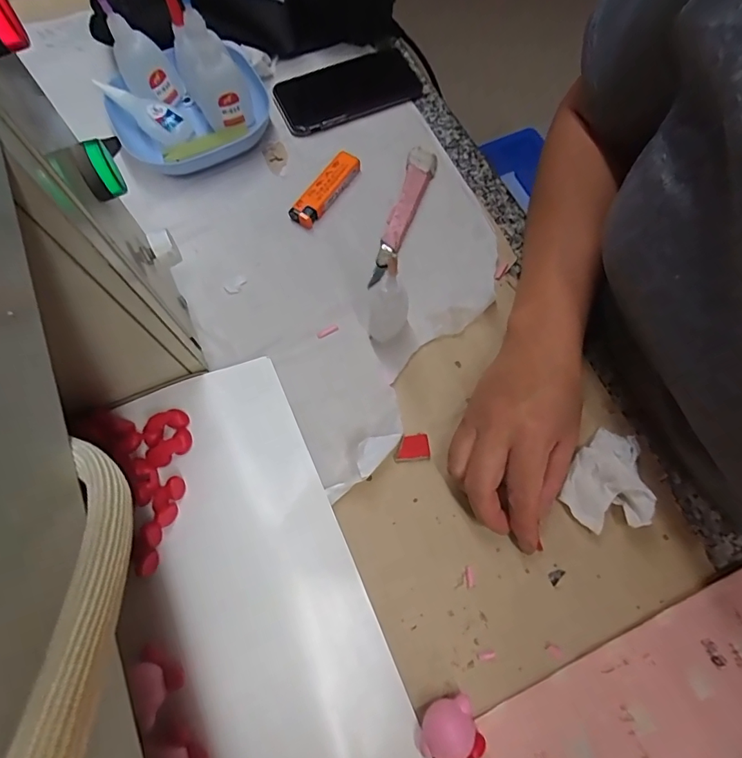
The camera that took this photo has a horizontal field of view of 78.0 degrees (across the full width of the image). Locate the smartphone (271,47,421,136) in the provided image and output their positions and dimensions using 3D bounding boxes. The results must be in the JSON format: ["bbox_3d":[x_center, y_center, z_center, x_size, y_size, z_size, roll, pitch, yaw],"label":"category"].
[{"bbox_3d":[-0.025,-0.286,0.452,0.136,0.015,0.070,-23,71,-10],"label":"smartphone"}]

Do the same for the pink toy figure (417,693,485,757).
[{"bbox_3d":[0.045,0.206,0.267,0.035,0.021,0.032,-19,71,-9],"label":"pink toy figure"}]

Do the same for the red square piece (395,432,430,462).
[{"bbox_3d":[0.030,0.050,0.332,0.025,0.007,0.018,-9,70,-5],"label":"red square piece"}]

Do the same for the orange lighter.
[{"bbox_3d":[-0.040,-0.169,0.409,0.025,0.015,0.079,32,72,10],"label":"orange lighter"}]

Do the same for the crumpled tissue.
[{"bbox_3d":[0.166,0.071,0.318,0.052,0.023,0.070,25,70,8],"label":"crumpled tissue"}]

